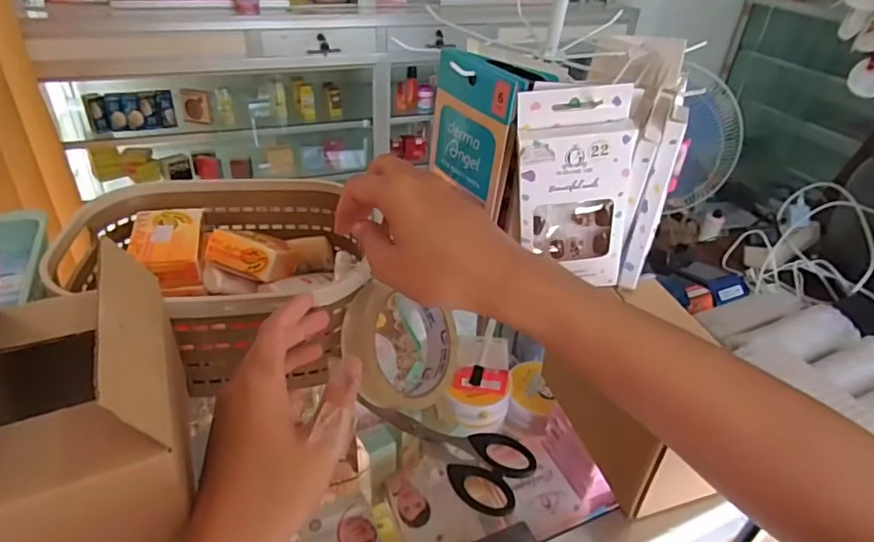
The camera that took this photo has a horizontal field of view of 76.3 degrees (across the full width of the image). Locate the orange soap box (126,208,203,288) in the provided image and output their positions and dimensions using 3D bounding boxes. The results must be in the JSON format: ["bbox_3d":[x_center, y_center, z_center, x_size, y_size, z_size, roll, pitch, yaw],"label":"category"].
[{"bbox_3d":[-0.211,-0.020,0.440,0.048,0.027,0.073,-6,36,-14],"label":"orange soap box"}]

